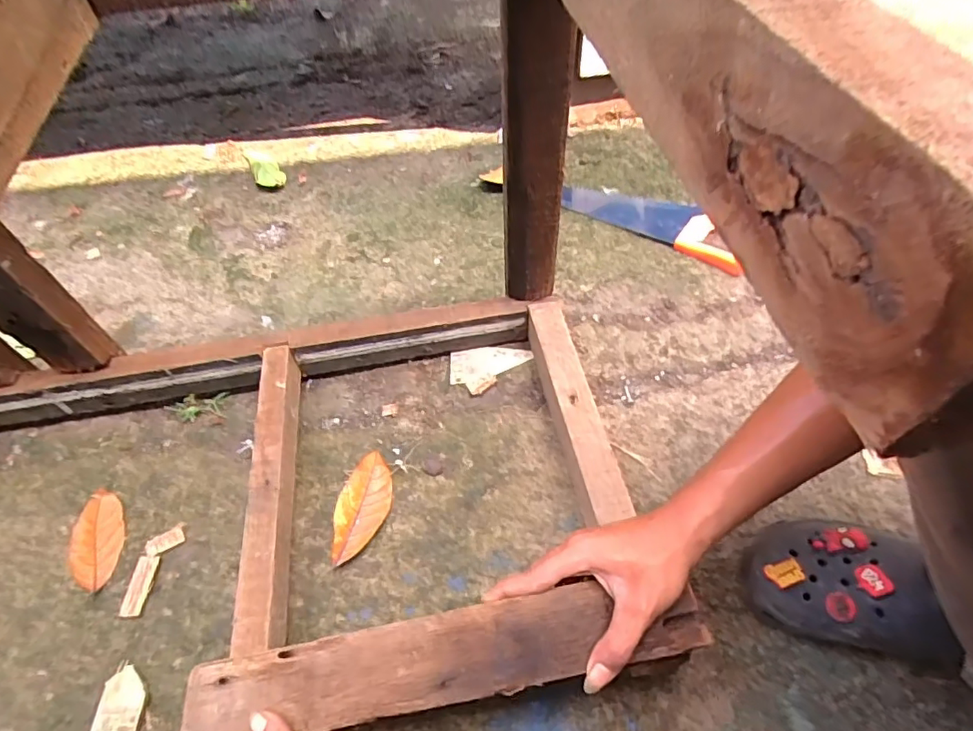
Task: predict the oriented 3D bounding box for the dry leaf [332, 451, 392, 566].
[{"bbox_3d":[-0.131,0.147,0.553,0.055,0.020,0.109,3,53,6],"label":"dry leaf"}]

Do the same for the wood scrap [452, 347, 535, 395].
[{"bbox_3d":[0.005,0.004,0.664,0.100,0.006,0.061,-3,53,1],"label":"wood scrap"}]

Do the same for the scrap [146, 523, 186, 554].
[{"bbox_3d":[-0.330,0.180,0.550,0.037,0.005,0.021,-29,57,-17],"label":"scrap"}]

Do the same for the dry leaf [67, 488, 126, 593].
[{"bbox_3d":[-0.402,0.178,0.550,0.052,0.010,0.105,-15,54,-8],"label":"dry leaf"}]

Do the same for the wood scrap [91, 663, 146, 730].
[{"bbox_3d":[-0.309,0.285,0.455,0.036,0.011,0.050,-4,53,0],"label":"wood scrap"}]

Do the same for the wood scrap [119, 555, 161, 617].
[{"bbox_3d":[-0.337,0.213,0.519,0.019,0.004,0.056,-4,53,1],"label":"wood scrap"}]

